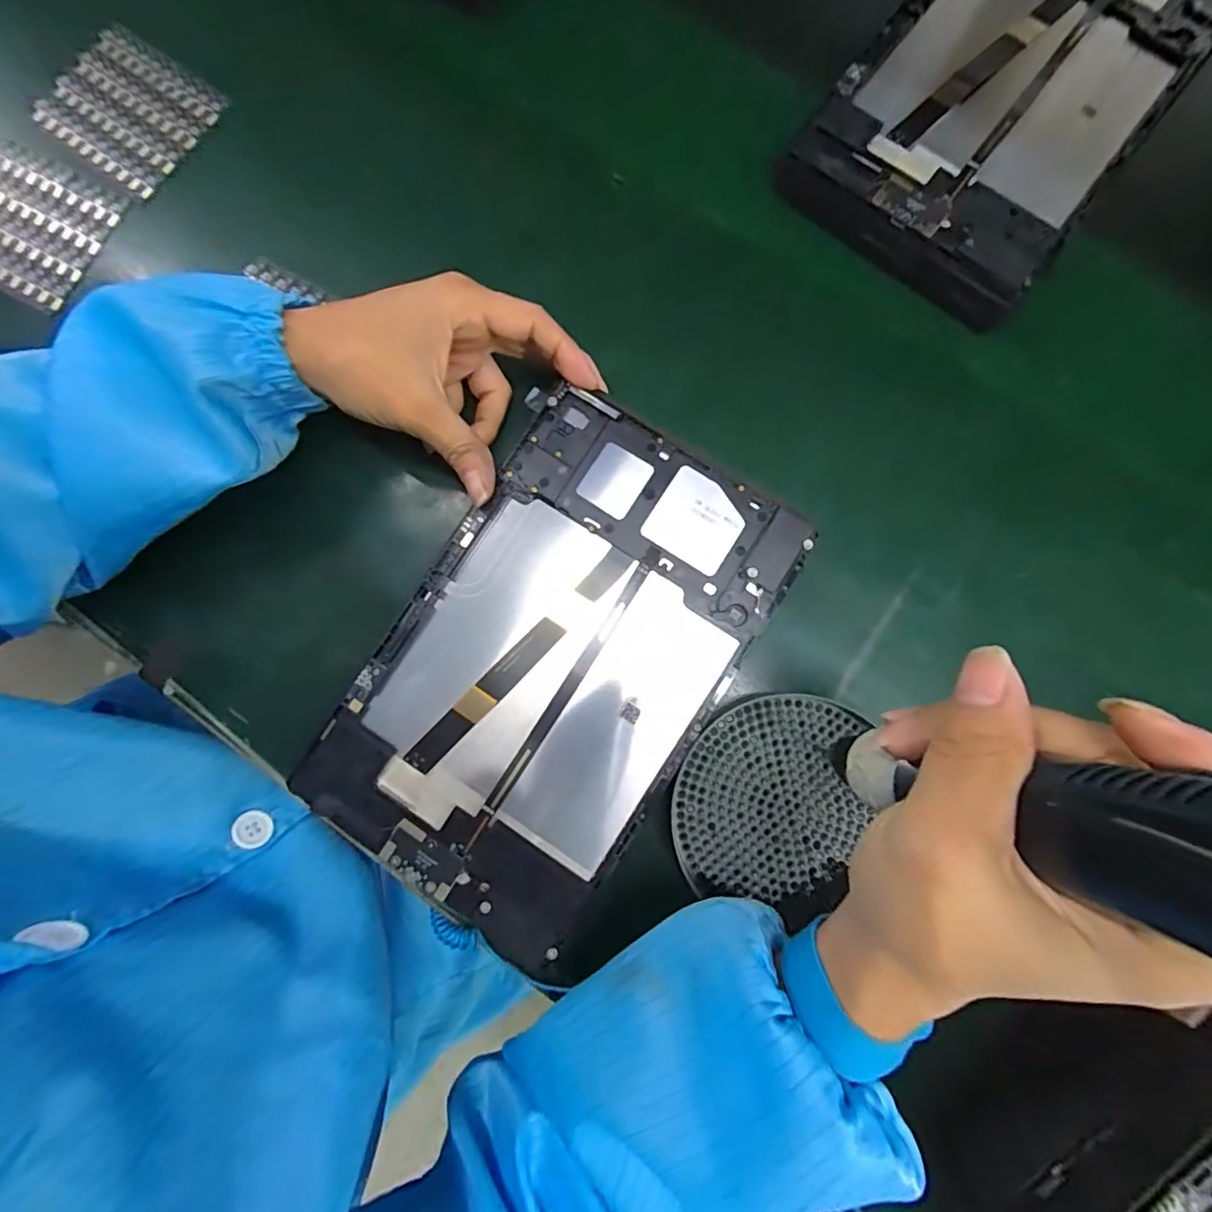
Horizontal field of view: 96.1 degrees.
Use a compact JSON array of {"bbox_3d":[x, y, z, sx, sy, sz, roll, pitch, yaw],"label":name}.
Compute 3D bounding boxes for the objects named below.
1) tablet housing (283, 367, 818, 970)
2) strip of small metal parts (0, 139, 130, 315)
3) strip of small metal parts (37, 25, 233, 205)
[{"bbox_3d":[-0.024,0.024,0.261,0.147,0.017,0.237,32,82,6],"label":"tablet housing"},{"bbox_3d":[-0.350,-0.230,0.330,0.094,0.010,0.080,28,83,5],"label":"strip of small metal parts"},{"bbox_3d":[-0.295,-0.308,0.337,0.099,0.009,0.080,37,84,6],"label":"strip of small metal parts"}]

